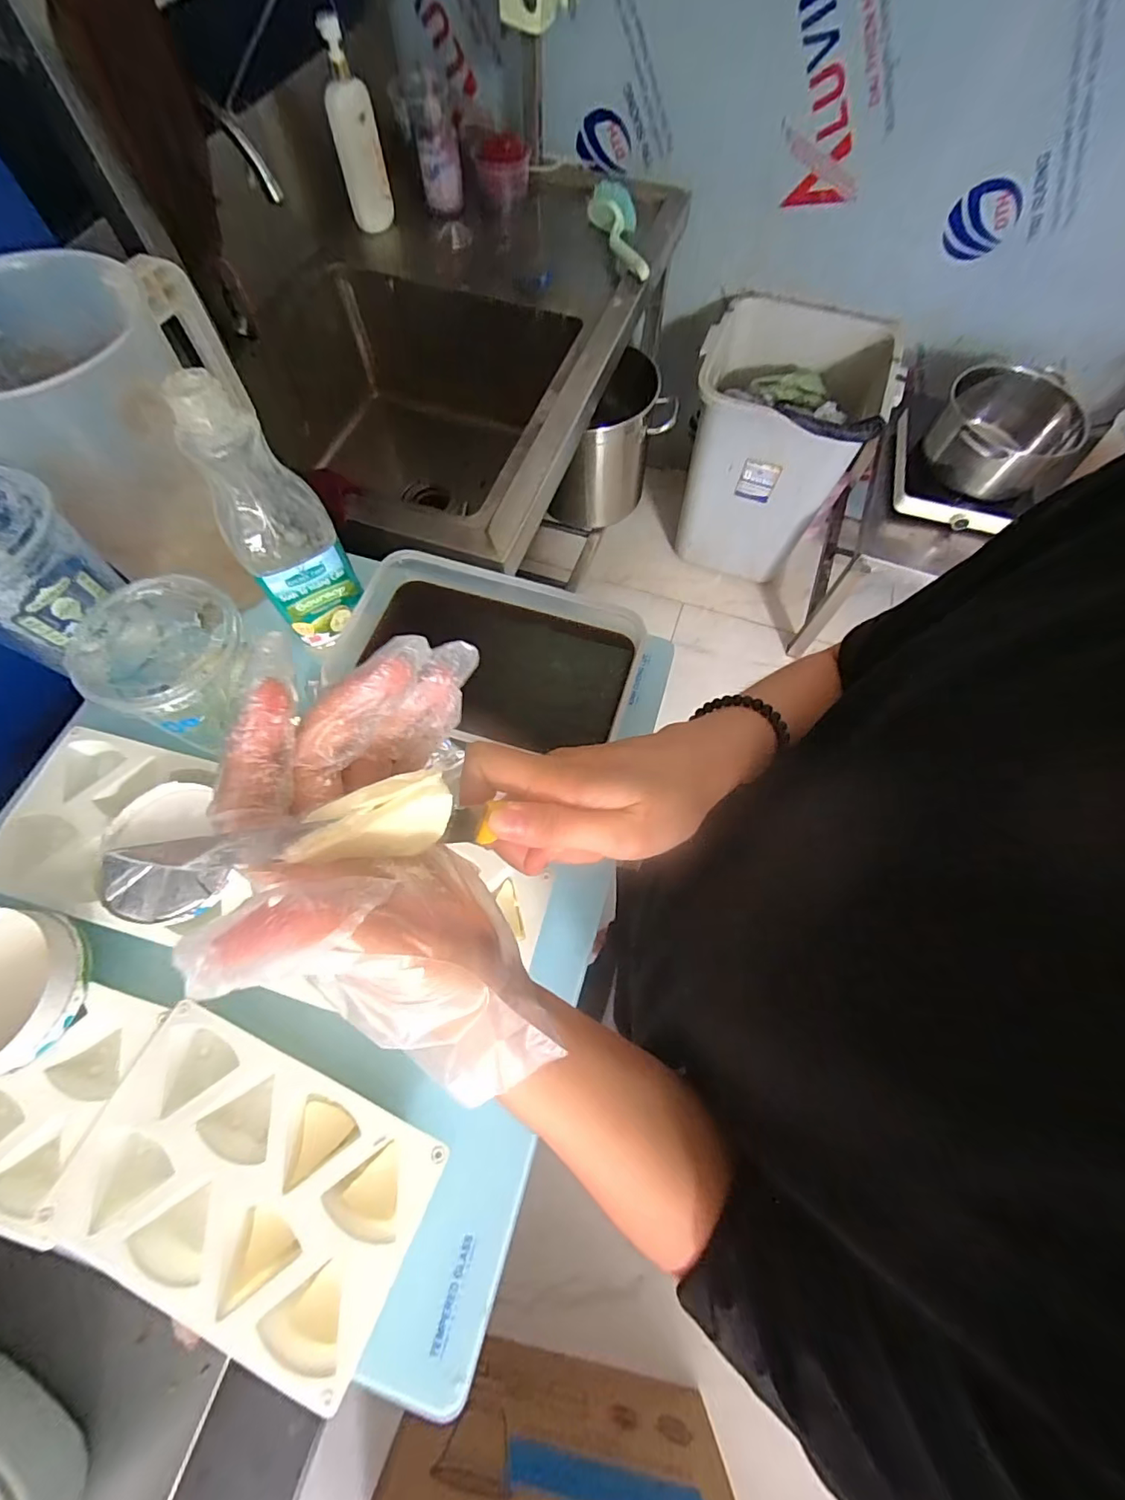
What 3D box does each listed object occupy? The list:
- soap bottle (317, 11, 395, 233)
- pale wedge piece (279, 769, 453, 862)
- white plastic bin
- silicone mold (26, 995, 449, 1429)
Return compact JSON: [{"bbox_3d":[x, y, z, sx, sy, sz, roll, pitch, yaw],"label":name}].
[{"bbox_3d":[-0.362,-1.084,0.935,0.077,0.236,0.069,-6,67,-3],"label":"soap bottle"},{"bbox_3d":[-0.061,0.024,0.172,0.050,0.020,0.018,-15,66,-33],"label":"pale wedge piece"},{"bbox_3d":[0.556,-0.807,1.436,0.421,0.468,0.435,16,68,6],"label":"white plastic bin"},{"bbox_3d":[-0.208,0.292,0.364,0.226,0.037,0.140,22,69,8],"label":"silicone mold"}]

